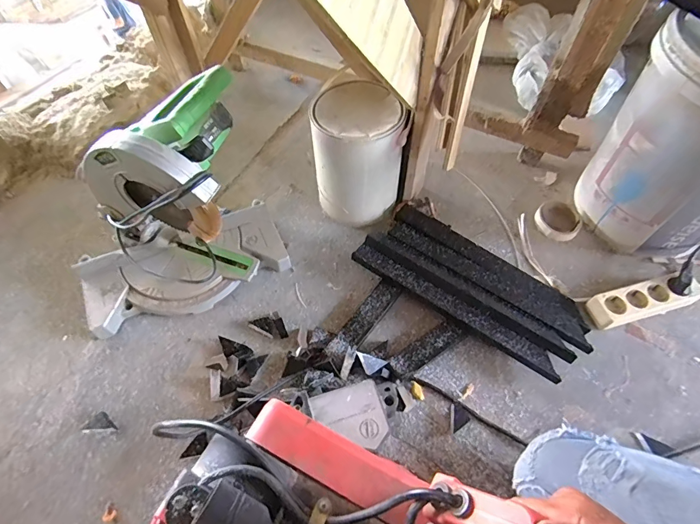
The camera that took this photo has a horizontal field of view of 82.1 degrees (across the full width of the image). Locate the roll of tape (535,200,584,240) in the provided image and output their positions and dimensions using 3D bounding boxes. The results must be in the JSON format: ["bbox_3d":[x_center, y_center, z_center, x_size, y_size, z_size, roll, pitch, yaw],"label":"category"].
[{"bbox_3d":[0.451,-0.090,0.870,0.092,0.029,0.091,0,58,0],"label":"roll of tape"}]

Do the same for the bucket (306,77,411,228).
[{"bbox_3d":[0.013,-0.208,0.824,0.163,0.250,0.159,0,58,0],"label":"bucket"}]

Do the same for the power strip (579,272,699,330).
[{"bbox_3d":[0.549,0.069,0.747,0.229,0.033,0.061,-14,59,-9],"label":"power strip"}]

